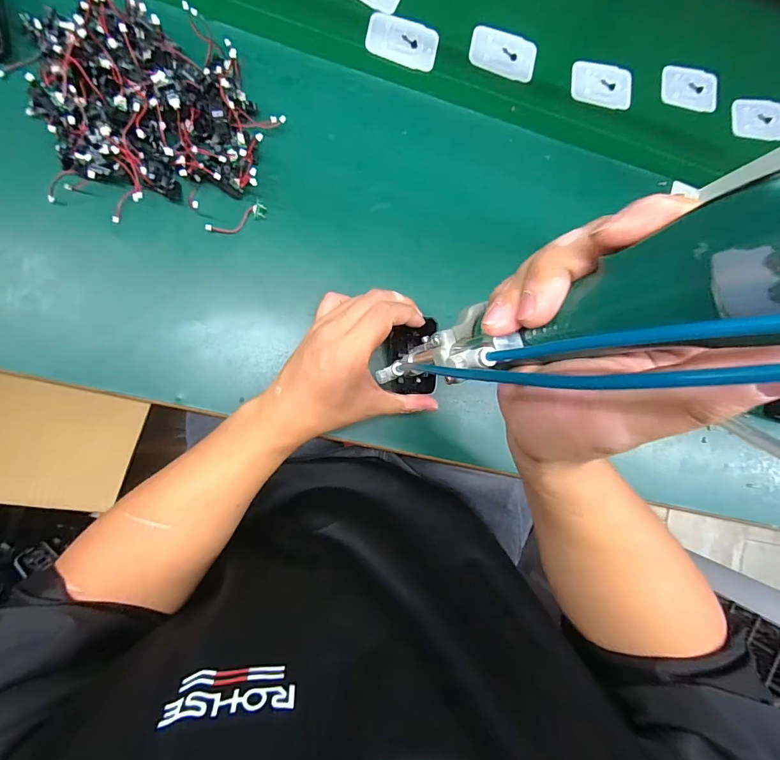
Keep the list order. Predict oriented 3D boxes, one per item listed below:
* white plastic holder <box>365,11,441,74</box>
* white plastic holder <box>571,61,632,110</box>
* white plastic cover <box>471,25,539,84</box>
[{"bbox_3d":[0.013,-0.334,0.408,0.069,0.006,0.043,9,88,-9],"label":"white plastic holder"},{"bbox_3d":[0.225,-0.312,0.439,0.068,0.007,0.044,-1,89,-9],"label":"white plastic holder"},{"bbox_3d":[0.117,-0.337,0.425,0.070,0.005,0.042,4,89,-9],"label":"white plastic cover"}]

